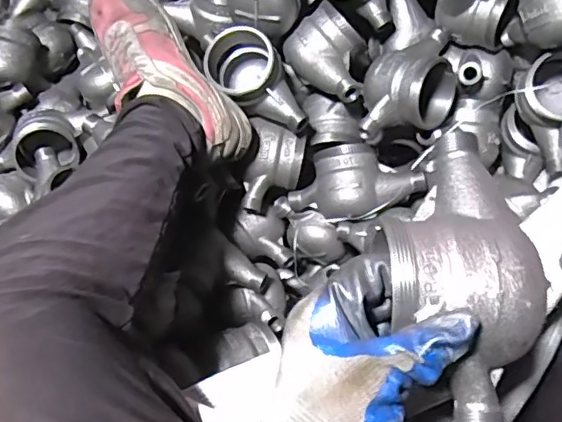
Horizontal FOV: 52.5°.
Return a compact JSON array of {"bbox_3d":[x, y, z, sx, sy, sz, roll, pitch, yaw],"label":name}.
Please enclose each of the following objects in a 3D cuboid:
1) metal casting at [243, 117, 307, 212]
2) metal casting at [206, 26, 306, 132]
[{"bbox_3d":[-0.009,-0.055,0.684,0.063,0.055,0.102,10,105,-4],"label":"metal casting"},{"bbox_3d":[-0.030,-0.137,0.634,0.081,0.073,0.123,-30,73,-10],"label":"metal casting"}]

